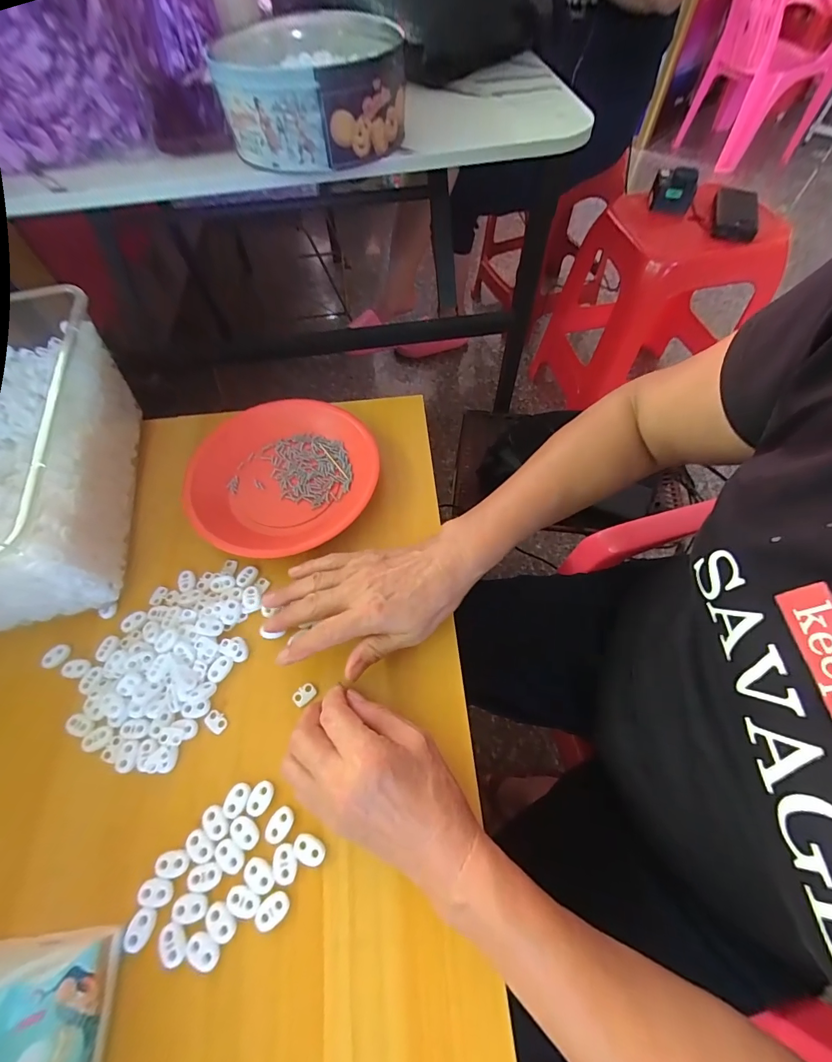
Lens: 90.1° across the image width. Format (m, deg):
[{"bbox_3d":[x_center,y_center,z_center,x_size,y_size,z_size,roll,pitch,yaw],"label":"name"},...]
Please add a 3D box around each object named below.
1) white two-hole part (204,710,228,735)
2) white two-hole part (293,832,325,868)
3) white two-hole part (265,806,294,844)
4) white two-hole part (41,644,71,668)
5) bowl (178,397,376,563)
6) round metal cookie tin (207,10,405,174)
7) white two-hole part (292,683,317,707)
[{"bbox_3d":[-0.162,0.154,0.337,0.018,0.004,0.013,31,65,18],"label":"white two-hole part"},{"bbox_3d":[-0.075,0.223,0.290,0.022,0.004,0.015,19,62,12],"label":"white two-hole part"},{"bbox_3d":[-0.098,0.210,0.296,0.016,0.004,0.023,29,65,17],"label":"white two-hole part"},{"bbox_3d":[-0.316,0.110,0.364,0.016,0.004,0.022,33,66,19],"label":"white two-hole part"},{"bbox_3d":[-0.138,-0.057,0.442,0.188,0.029,0.187,-1,60,1],"label":"bowl"},{"bbox_3d":[-0.109,-0.475,0.449,0.188,0.077,0.179,-1,60,1],"label":"round metal cookie tin"},{"bbox_3d":[-0.093,0.135,0.344,0.013,0.004,0.018,39,68,21],"label":"white two-hole part"}]

